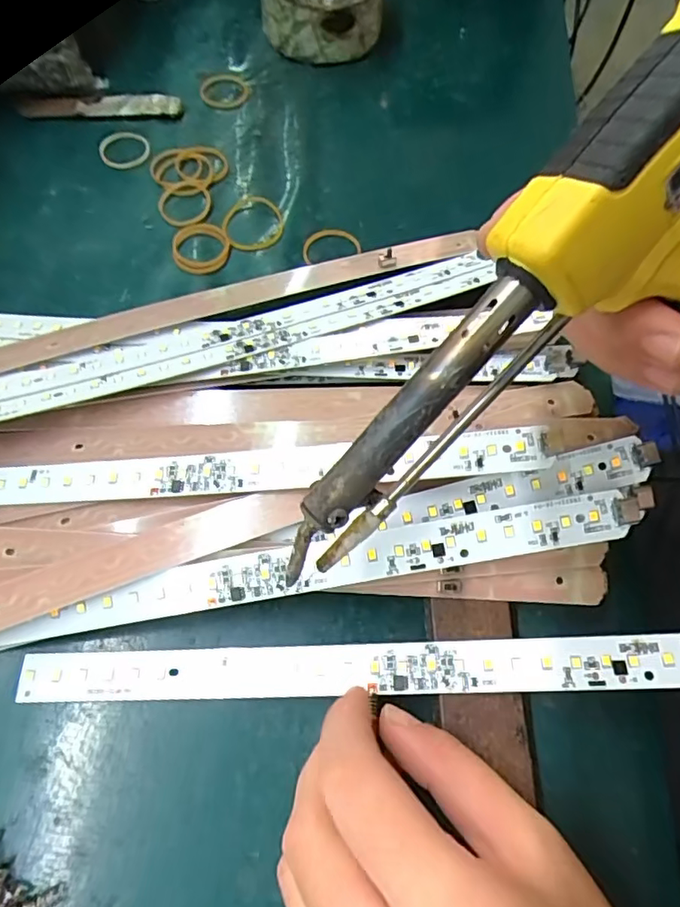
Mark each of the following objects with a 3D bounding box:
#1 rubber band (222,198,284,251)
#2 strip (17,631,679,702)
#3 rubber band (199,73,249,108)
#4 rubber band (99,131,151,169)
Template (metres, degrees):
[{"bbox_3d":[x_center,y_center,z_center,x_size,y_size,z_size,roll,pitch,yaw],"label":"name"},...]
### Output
[{"bbox_3d":[-0.050,-0.131,0.312,0.033,0.005,0.039,7,65,1],"label":"rubber band"},{"bbox_3d":[0.022,0.076,0.196,0.278,0.006,0.018,-4,66,6],"label":"strip"},{"bbox_3d":[-0.076,-0.239,0.363,0.032,0.004,0.035,2,66,0],"label":"rubber band"},{"bbox_3d":[-0.130,-0.185,0.334,0.029,0.004,0.032,-17,67,-9],"label":"rubber band"}]

